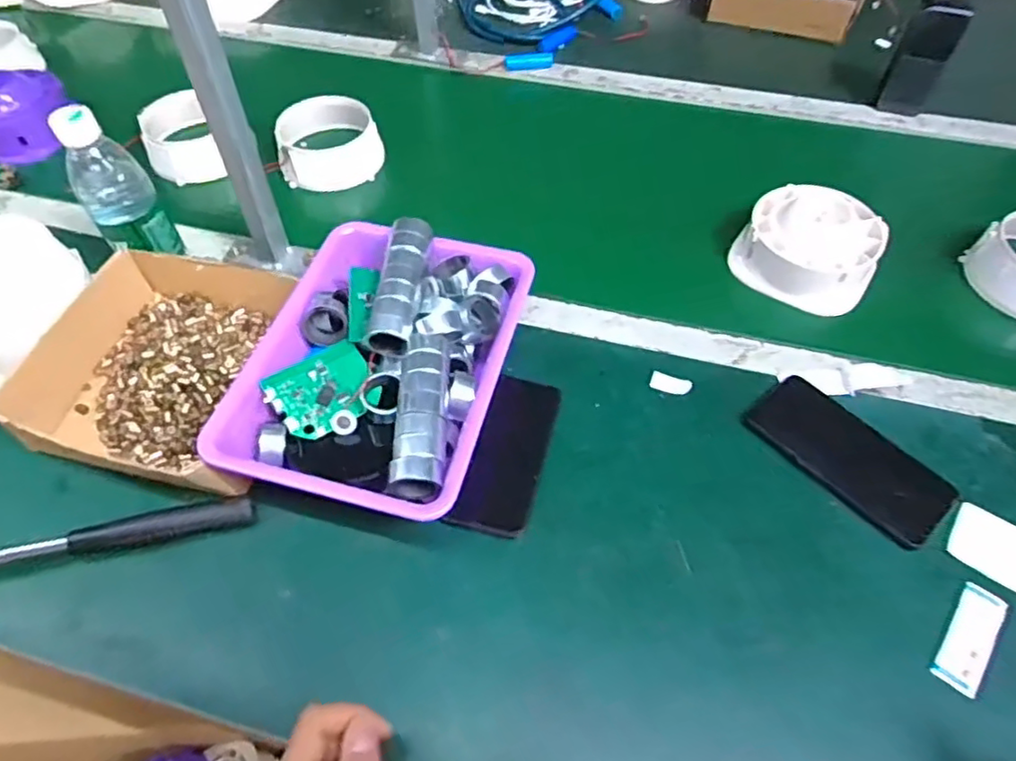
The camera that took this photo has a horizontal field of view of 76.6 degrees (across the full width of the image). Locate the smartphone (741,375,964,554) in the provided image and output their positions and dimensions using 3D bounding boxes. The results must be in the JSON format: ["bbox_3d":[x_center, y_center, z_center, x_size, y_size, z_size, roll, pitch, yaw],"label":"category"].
[{"bbox_3d":[0.296,0.065,0.560,0.077,0.015,0.166,-35,62,-22],"label":"smartphone"}]

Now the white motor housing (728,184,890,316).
[{"bbox_3d":[0.327,-0.147,0.701,0.136,0.091,0.136,29,60,19],"label":"white motor housing"}]

